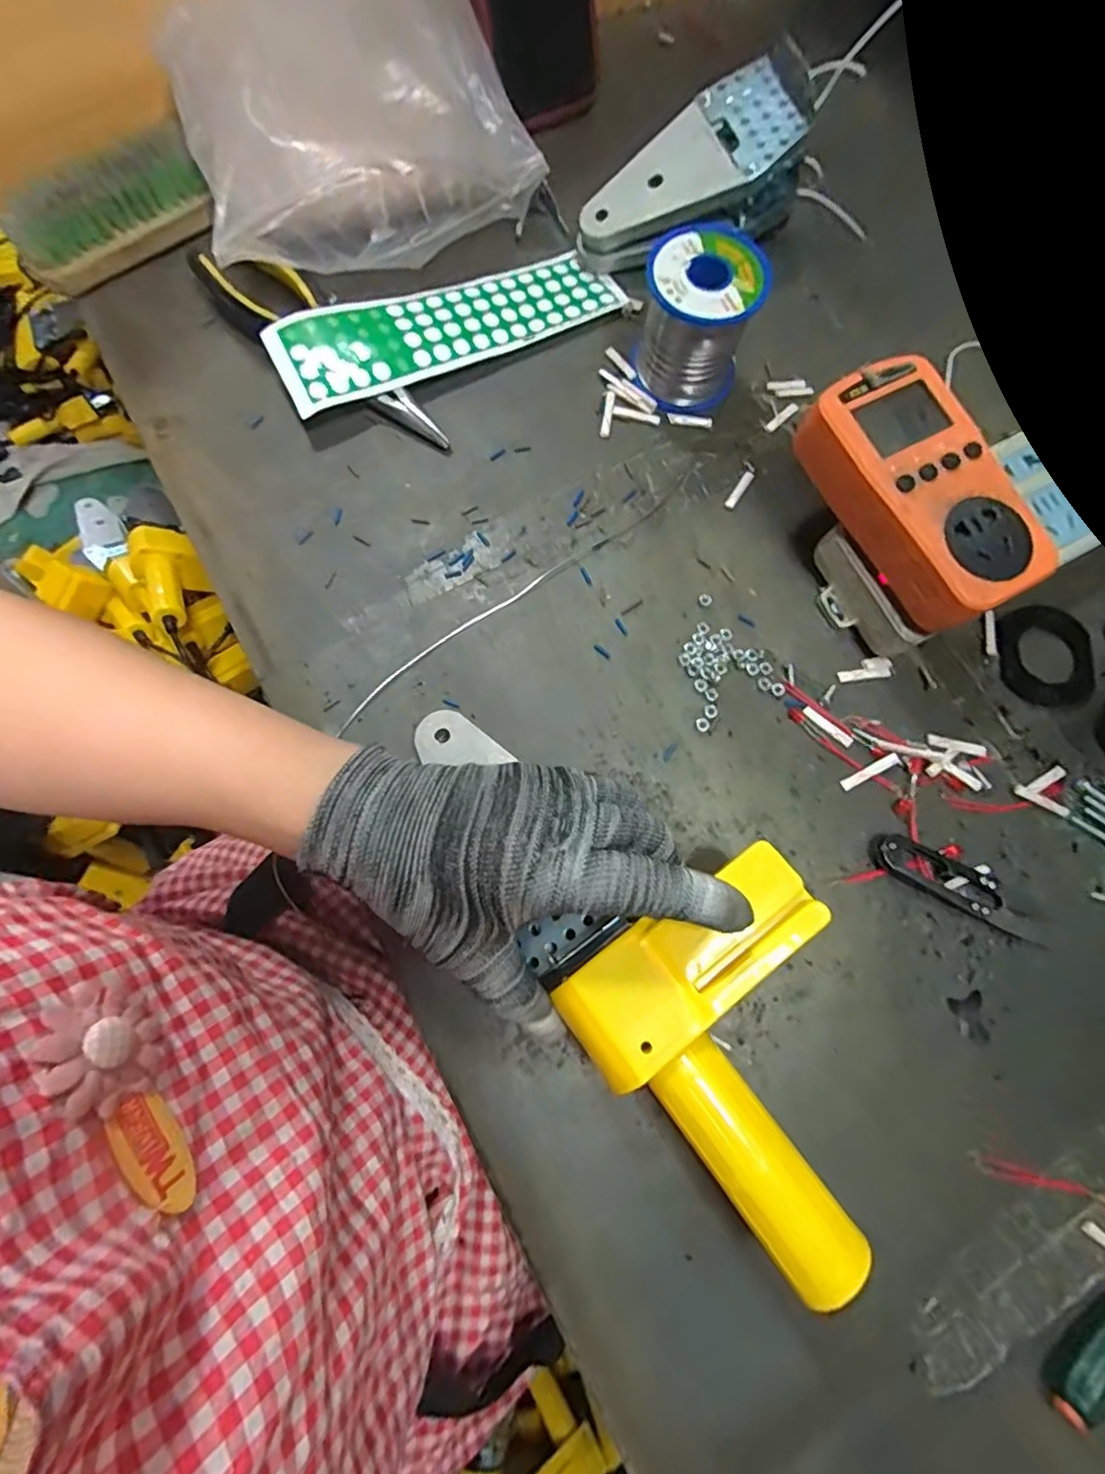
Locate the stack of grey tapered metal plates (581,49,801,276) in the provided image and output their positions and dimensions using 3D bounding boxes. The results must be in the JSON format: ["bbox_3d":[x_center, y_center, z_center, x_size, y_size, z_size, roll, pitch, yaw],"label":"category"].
[{"bbox_3d":[0.086,-0.355,0.384,0.148,0.054,0.074,-23,77,11],"label":"stack of grey tapered metal plates"}]

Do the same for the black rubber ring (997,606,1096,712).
[{"bbox_3d":[0.279,-0.045,0.333,0.051,0.008,0.060,-28,79,-8],"label":"black rubber ring"}]

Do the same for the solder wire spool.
[{"bbox_3d":[0.083,-0.241,0.345,0.063,0.063,0.063,0,76,-2],"label":"solder wire spool"}]

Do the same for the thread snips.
[{"bbox_3d":[0.205,0.075,0.296,0.089,0.011,0.021,28,77,5],"label":"thread snips"}]

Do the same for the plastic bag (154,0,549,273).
[{"bbox_3d":[-0.124,-0.368,0.356,0.193,0.084,0.135,-30,79,-8],"label":"plastic bag"}]

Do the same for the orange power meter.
[{"bbox_3d":[0.179,-0.117,0.287,0.067,0.030,0.125,-29,79,-8],"label":"orange power meter"}]

